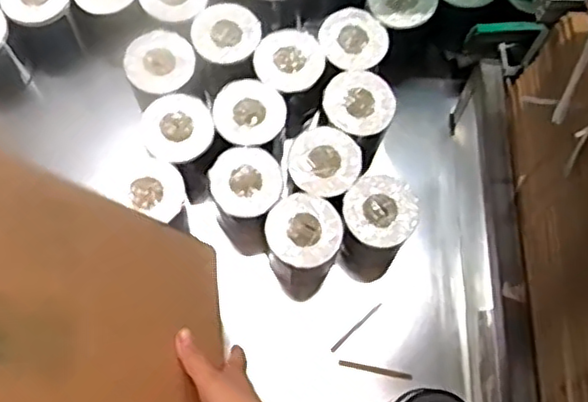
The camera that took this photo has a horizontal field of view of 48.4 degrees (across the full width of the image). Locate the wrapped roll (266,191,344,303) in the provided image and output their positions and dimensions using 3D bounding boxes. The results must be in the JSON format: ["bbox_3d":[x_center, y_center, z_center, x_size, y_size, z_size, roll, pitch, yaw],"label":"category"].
[{"bbox_3d":[0.010,0.057,0.853,0.098,0.127,0.093,1,70,-2],"label":"wrapped roll"}]

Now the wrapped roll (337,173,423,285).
[{"bbox_3d":[0.102,0.038,0.864,0.092,0.133,0.098,1,70,-2],"label":"wrapped roll"}]

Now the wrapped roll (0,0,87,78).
[{"bbox_3d":[-0.365,-0.262,0.960,0.102,0.128,0.096,1,70,-2],"label":"wrapped roll"}]

